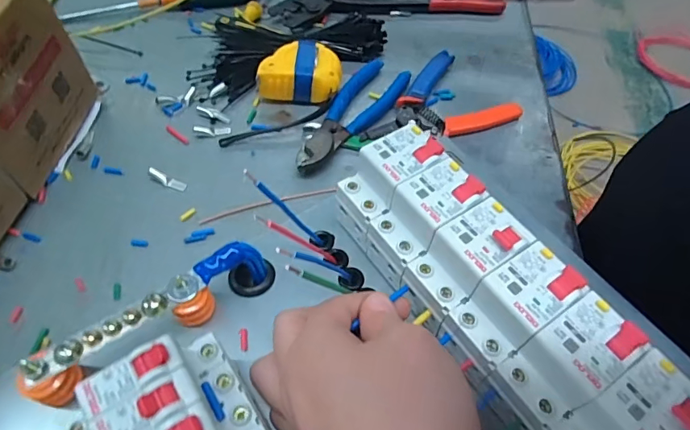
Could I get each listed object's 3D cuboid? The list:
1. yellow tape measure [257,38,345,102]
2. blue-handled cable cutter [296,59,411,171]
[{"bbox_3d":[-0.040,-0.135,0.433,0.072,0.034,0.056,6,53,1],"label":"yellow tape measure"},{"bbox_3d":[0.010,-0.090,0.415,0.048,0.015,0.159,24,55,15],"label":"blue-handled cable cutter"}]

